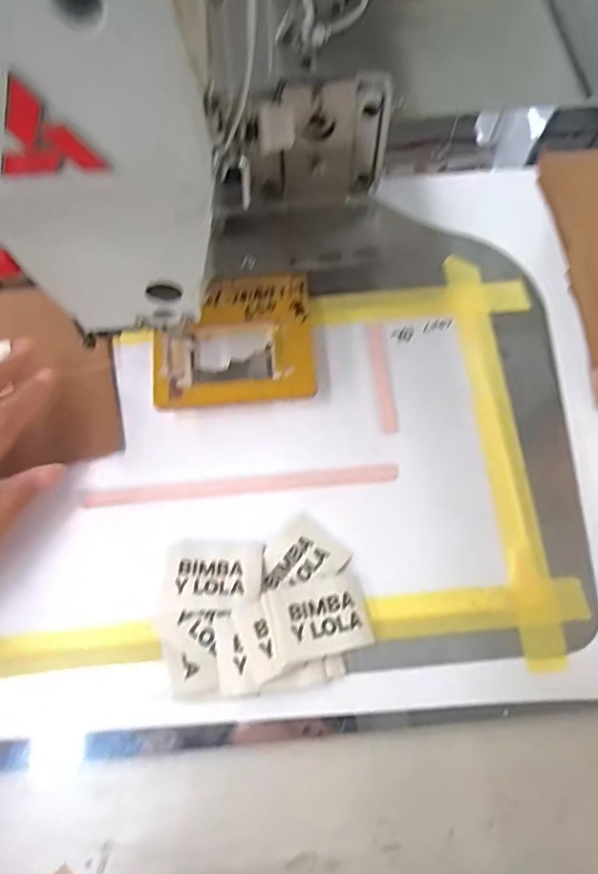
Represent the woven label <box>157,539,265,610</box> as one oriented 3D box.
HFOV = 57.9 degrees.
[{"bbox_3d":[-0.050,0.080,0.318,0.057,0.005,0.043,1,51,2],"label":"woven label"}]

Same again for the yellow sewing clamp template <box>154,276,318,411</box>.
[{"bbox_3d":[-0.042,-0.064,0.364,0.105,0.017,0.085,-5,77,-2],"label":"yellow sewing clamp template"}]

